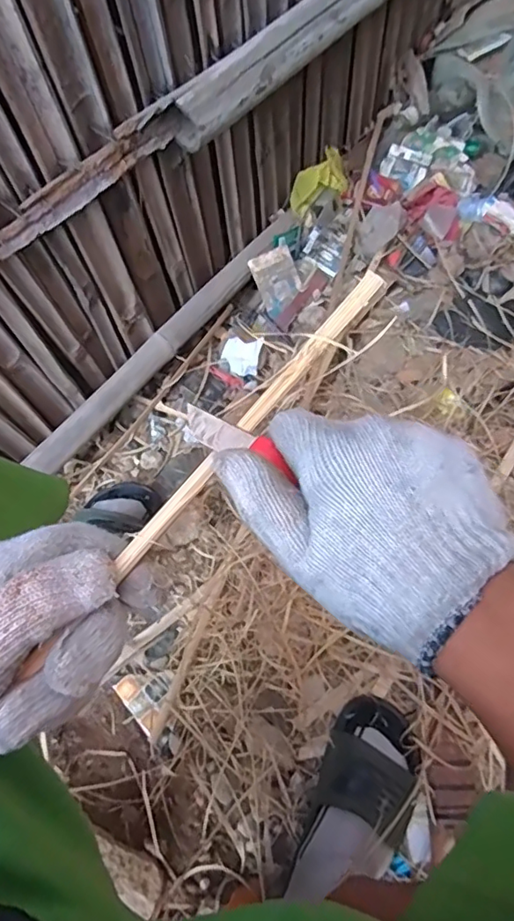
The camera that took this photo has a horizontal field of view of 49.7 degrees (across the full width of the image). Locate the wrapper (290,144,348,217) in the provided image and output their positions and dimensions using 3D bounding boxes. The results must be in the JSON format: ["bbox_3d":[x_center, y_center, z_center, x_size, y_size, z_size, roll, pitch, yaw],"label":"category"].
[{"bbox_3d":[0.103,-0.460,0.921,0.100,0.079,0.065,-19,73,-3],"label":"wrapper"}]

